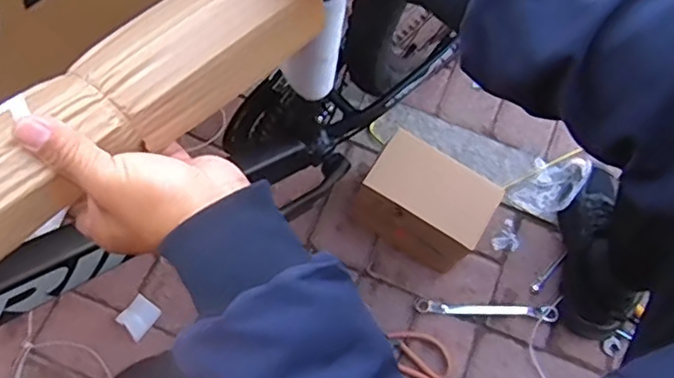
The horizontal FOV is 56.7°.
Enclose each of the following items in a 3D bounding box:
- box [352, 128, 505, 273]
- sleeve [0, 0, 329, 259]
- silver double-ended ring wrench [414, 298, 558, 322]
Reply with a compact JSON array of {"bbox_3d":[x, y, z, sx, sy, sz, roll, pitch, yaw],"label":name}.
[{"bbox_3d":[0.125,0.026,0.919,0.168,0.178,0.104,30,73,7],"label":"box"},{"bbox_3d":[-0.175,-0.033,0.405,0.378,0.065,0.066,-41,78,-21],"label":"sleeve"},{"bbox_3d":[0.229,0.184,0.957,0.216,0.016,0.024,5,72,-1],"label":"silver double-ended ring wrench"}]

